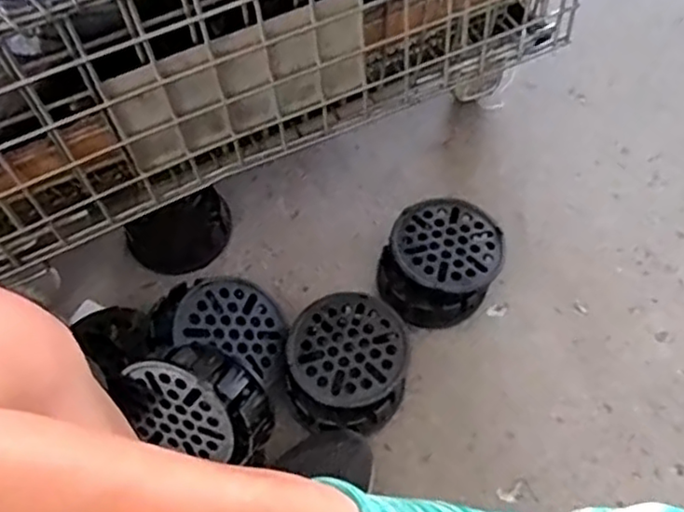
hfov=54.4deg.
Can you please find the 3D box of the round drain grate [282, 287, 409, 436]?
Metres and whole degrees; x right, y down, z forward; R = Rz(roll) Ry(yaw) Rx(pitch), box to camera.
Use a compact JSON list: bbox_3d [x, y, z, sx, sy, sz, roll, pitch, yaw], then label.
[{"bbox_3d":[0.006,0.122,0.761,0.134,0.049,0.159,4,62,6],"label":"round drain grate"}]

